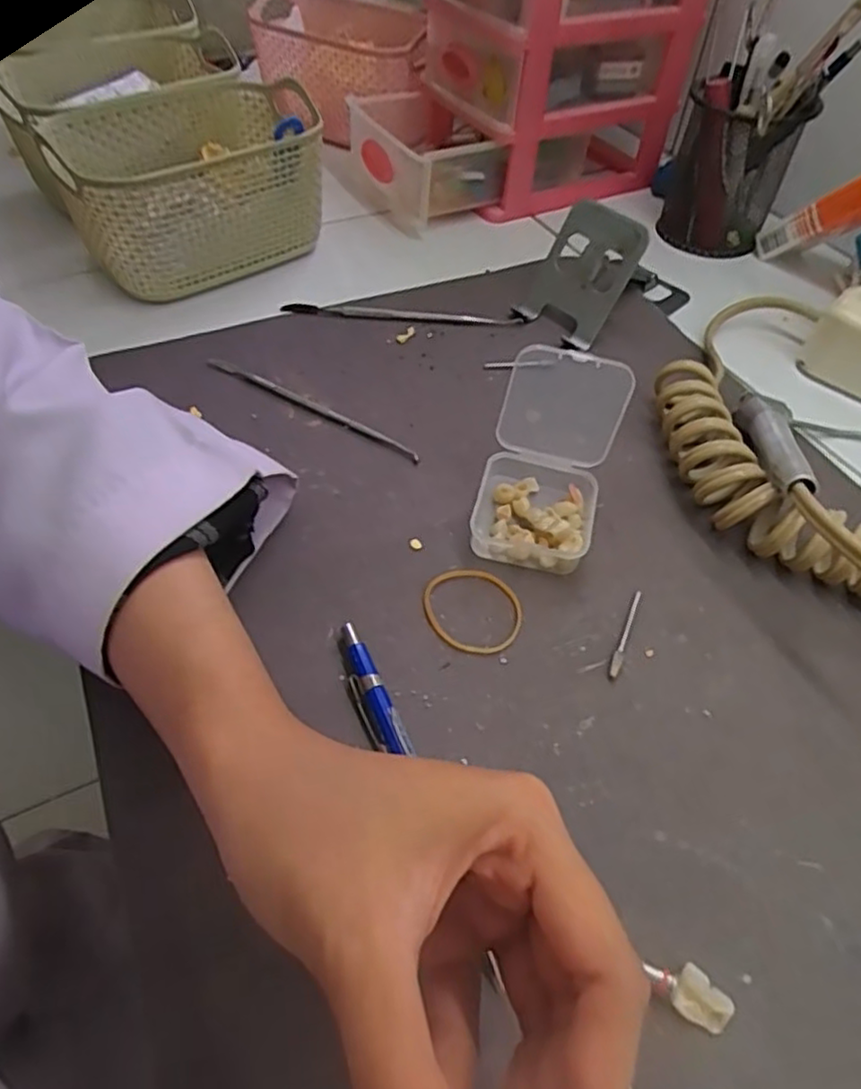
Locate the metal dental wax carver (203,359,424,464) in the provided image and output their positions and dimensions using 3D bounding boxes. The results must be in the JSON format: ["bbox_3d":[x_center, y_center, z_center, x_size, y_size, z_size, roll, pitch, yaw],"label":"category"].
[{"bbox_3d":[-0.066,-0.079,0.380,0.144,0.006,0.010,27,55,19],"label":"metal dental wax carver"}]

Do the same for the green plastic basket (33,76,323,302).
[{"bbox_3d":[-0.166,-0.252,0.471,0.172,0.086,0.160,-31,58,-24],"label":"green plastic basket"}]

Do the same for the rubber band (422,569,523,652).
[{"bbox_3d":[0.019,0.029,0.300,0.042,0.004,0.044,1,51,-1],"label":"rubber band"}]

